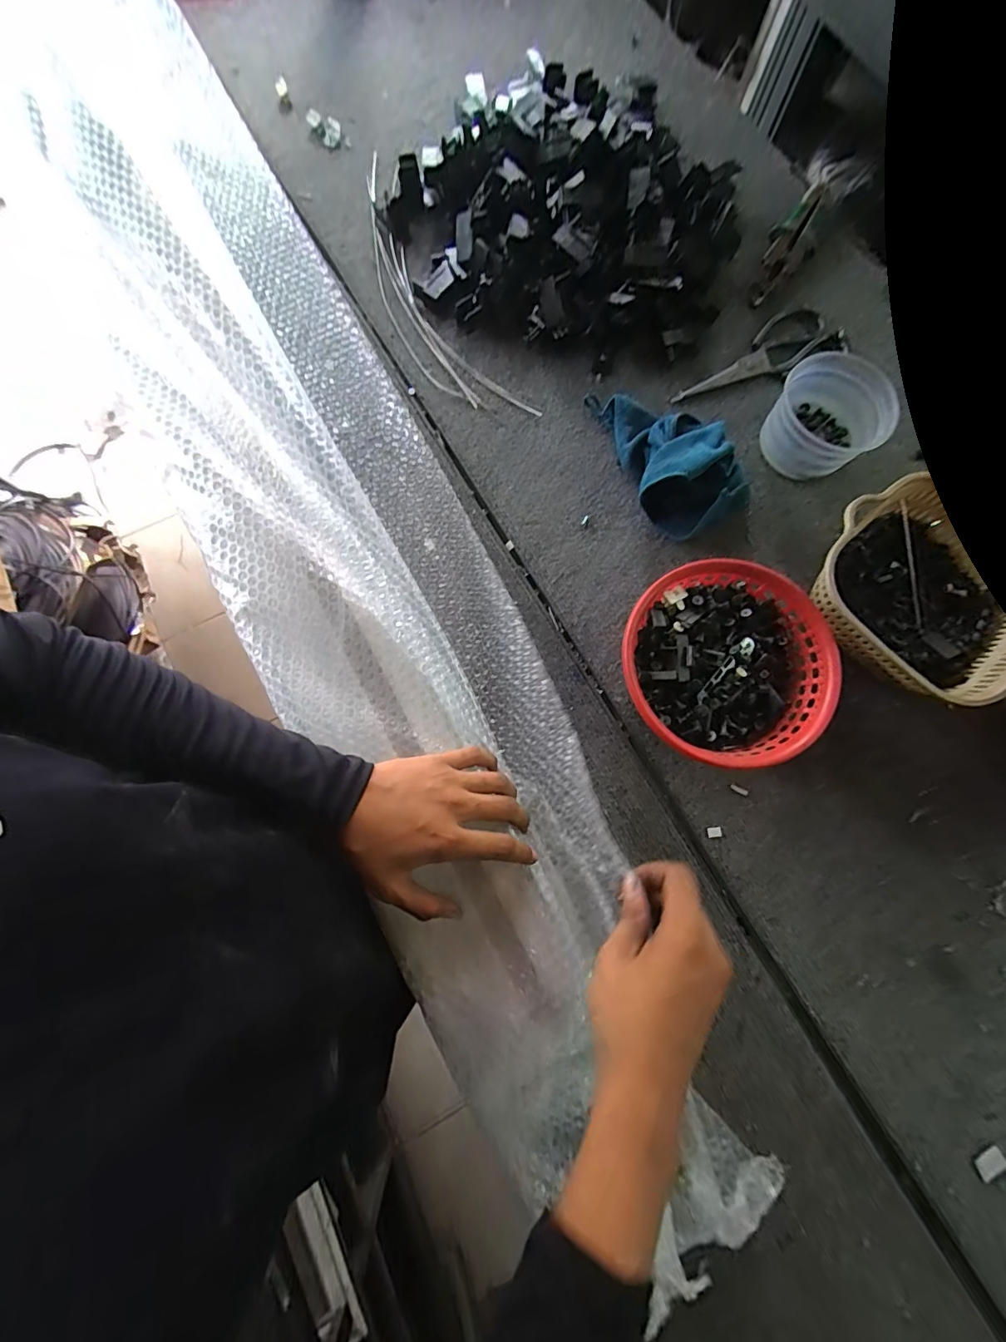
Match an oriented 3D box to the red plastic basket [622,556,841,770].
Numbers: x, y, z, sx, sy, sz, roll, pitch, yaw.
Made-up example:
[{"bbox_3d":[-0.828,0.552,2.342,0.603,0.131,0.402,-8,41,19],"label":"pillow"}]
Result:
[{"bbox_3d":[0.210,-0.004,0.465,0.186,0.067,0.186,0,79,1],"label":"red plastic basket"}]

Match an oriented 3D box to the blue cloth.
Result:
[{"bbox_3d":[0.175,-0.244,0.516,0.100,0.057,0.203,-30,80,-5],"label":"blue cloth"}]

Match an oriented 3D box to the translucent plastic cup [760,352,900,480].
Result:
[{"bbox_3d":[0.352,-0.278,0.514,0.106,0.078,0.097,0,79,1],"label":"translucent plastic cup"}]

